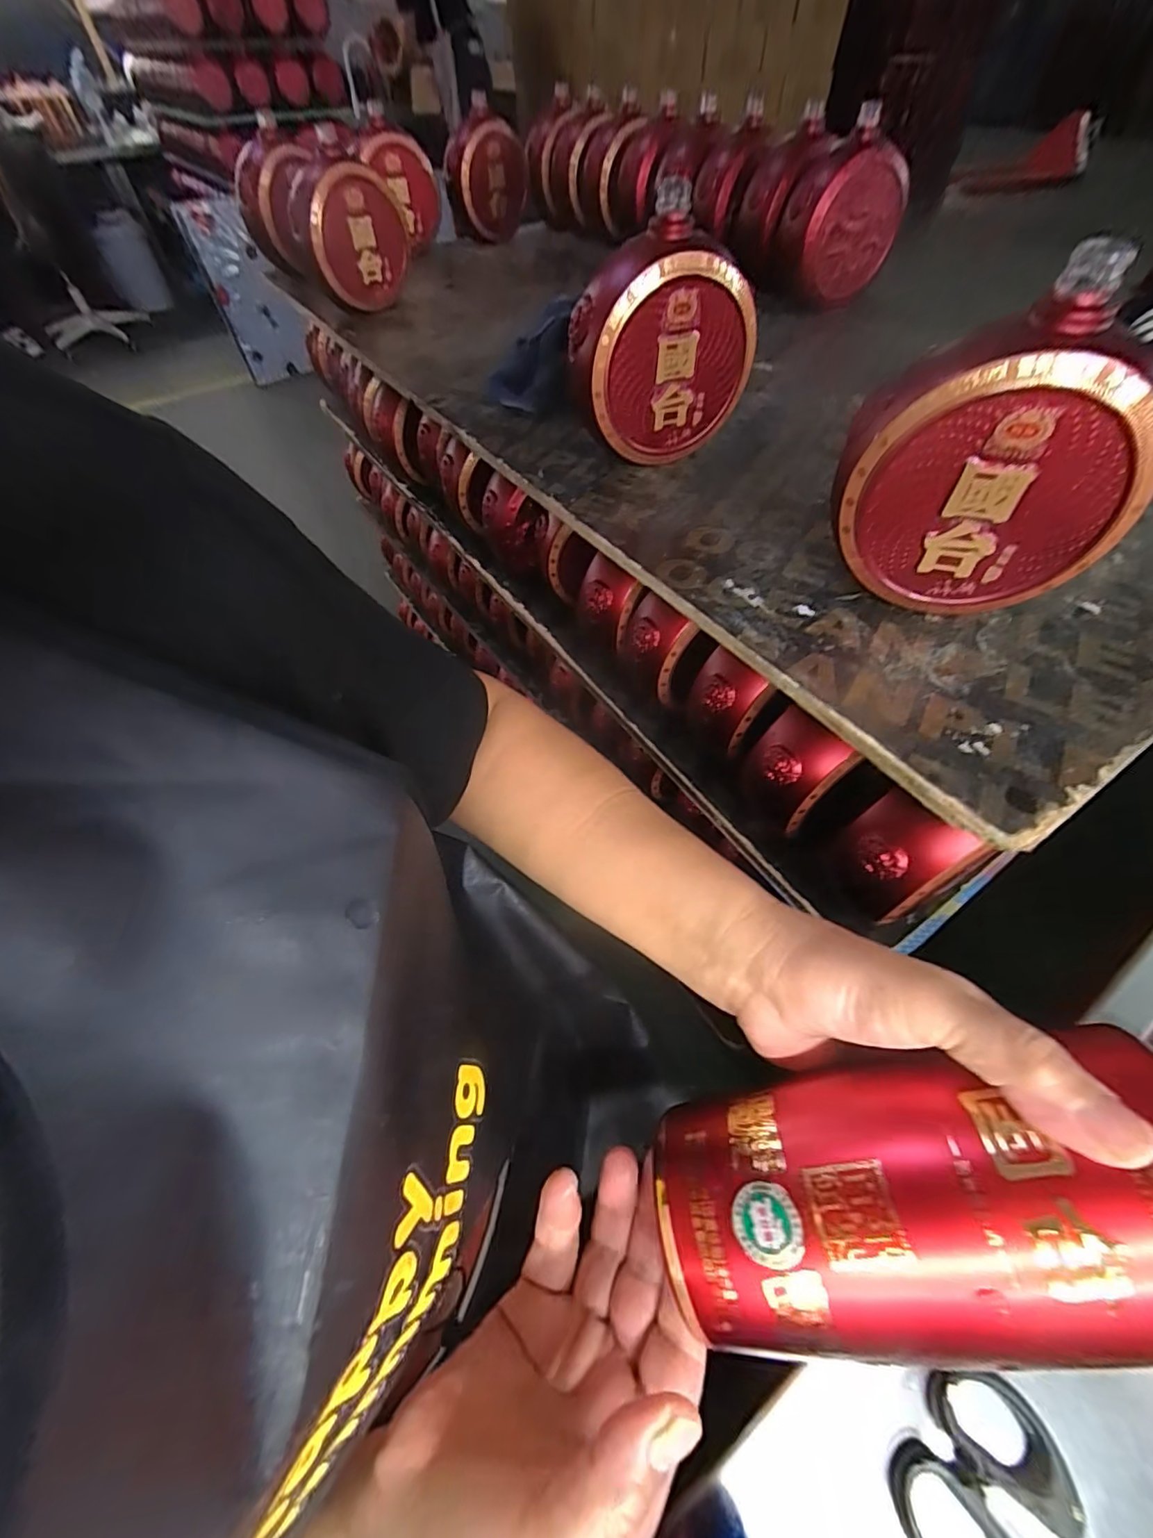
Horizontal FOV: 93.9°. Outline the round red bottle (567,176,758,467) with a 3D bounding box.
[{"bbox_3d":[0.061,-0.312,0.408,0.139,0.146,0.059,-15,54,-9],"label":"round red bottle"}]

